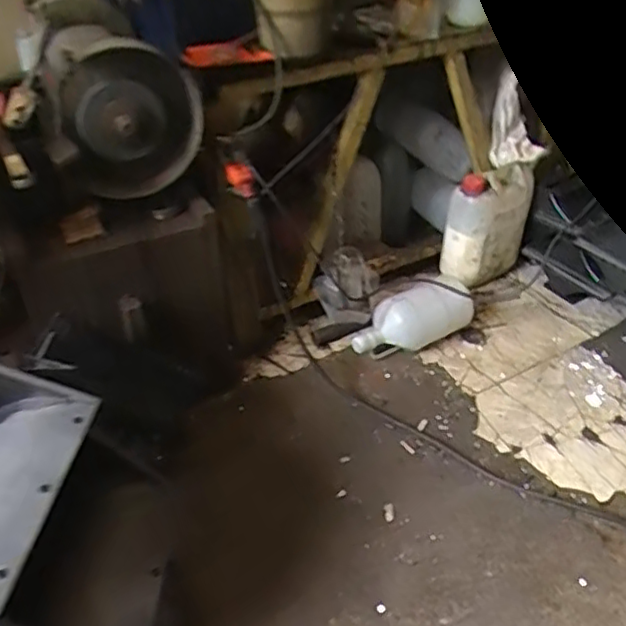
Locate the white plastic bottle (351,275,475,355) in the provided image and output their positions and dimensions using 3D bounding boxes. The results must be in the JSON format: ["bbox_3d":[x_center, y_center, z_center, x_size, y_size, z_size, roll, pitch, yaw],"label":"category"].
[{"bbox_3d":[0.199,0.011,1.310,0.261,0.127,0.088,-21,41,-25],"label":"white plastic bottle"}]

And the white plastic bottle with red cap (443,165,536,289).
[{"bbox_3d":[0.400,-0.199,1.484,0.191,0.254,0.109,-28,45,-33],"label":"white plastic bottle with red cap"}]

